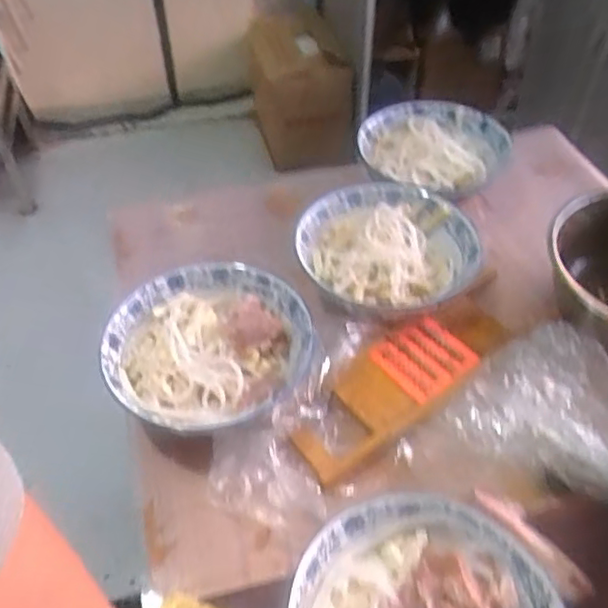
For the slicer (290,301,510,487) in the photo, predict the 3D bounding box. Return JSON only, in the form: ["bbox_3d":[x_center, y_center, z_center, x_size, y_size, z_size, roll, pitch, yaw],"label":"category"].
[{"bbox_3d":[0.109,0.079,0.660,0.289,0.034,0.089,-32,55,-26],"label":"slicer"}]

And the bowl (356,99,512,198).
[{"bbox_3d":[0.180,-0.217,0.883,0.192,0.065,0.199,0,47,0],"label":"bowl"}]

